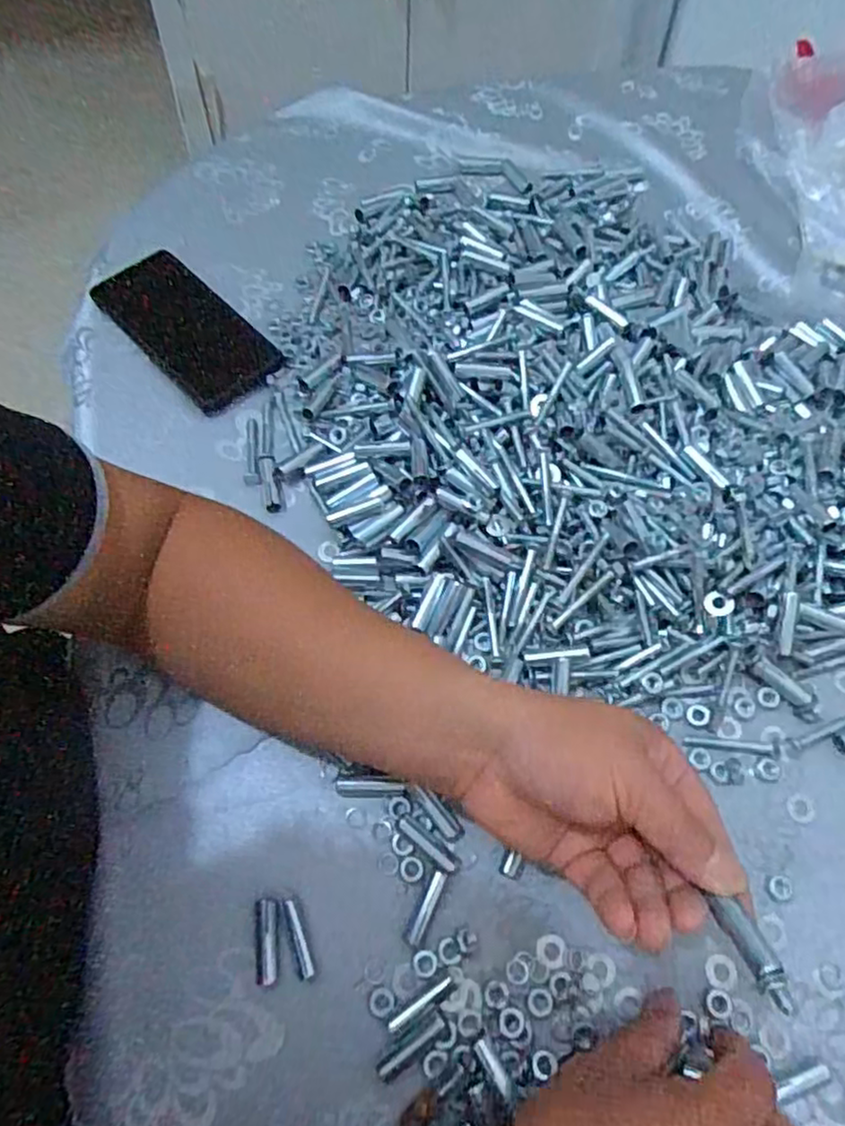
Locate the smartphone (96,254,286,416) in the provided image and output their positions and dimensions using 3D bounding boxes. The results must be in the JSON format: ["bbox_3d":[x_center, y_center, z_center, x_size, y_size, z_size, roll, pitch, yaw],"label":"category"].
[{"bbox_3d":[-0.186,-0.184,0.540,0.074,0.013,0.168,-41,72,-18],"label":"smartphone"}]

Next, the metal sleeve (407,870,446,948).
[{"bbox_3d":[0.003,0.184,0.362,0.007,0.004,0.037,23,66,9],"label":"metal sleeve"}]

